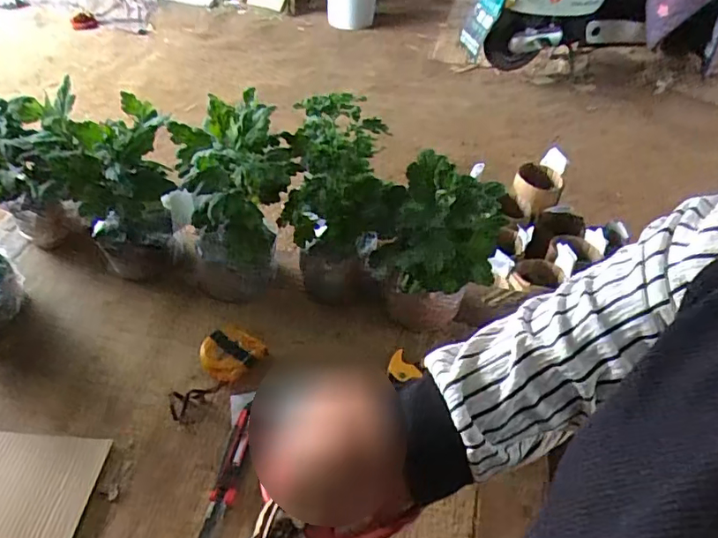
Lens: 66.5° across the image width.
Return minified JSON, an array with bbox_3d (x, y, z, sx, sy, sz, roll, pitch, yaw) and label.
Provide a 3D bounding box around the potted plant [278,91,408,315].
[{"bbox_3d":[-0.023,-0.086,0.816,0.162,0.297,0.154,6,46,3],"label":"potted plant"}]

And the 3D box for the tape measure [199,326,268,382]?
[{"bbox_3d":[-0.185,0.122,0.791,0.073,0.041,0.083,35,54,27],"label":"tape measure"}]

